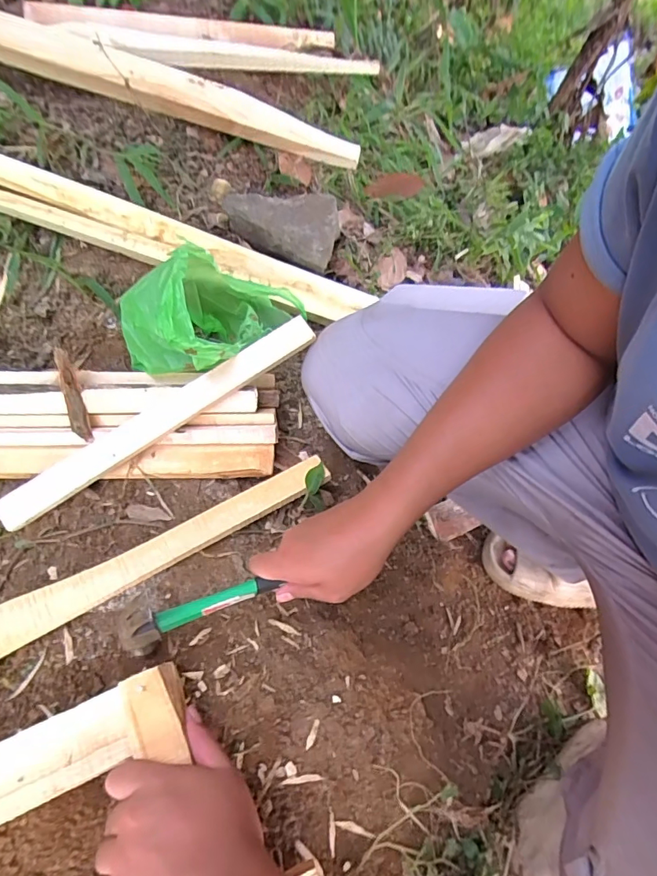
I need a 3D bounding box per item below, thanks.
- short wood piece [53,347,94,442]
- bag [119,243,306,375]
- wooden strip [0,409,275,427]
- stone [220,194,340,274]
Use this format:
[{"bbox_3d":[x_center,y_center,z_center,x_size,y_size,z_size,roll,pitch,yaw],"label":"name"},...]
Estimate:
[{"bbox_3d":[-0.301,-0.050,0.544,0.019,0.013,0.114,-18,87,-15],"label":"short wood piece"},{"bbox_3d":[-0.146,-0.163,0.581,0.159,0.143,0.199,27,57,17],"label":"bag"},{"bbox_3d":[-0.266,-0.021,0.559,0.395,0.020,0.018,-2,53,-3],"label":"wooden strip"},{"bbox_3d":[-0.067,-0.339,0.727,0.165,0.073,0.096,16,54,10],"label":"stone"}]

